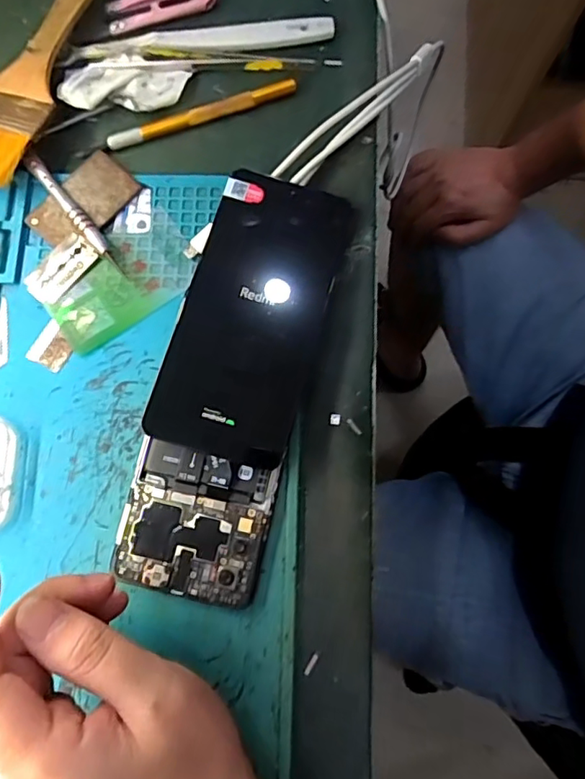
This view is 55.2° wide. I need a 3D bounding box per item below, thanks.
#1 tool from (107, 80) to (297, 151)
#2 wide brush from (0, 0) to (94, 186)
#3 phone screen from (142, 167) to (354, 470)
[{"bbox_3d":[-0.053,-0.164,0.333,0.114,0.006,0.011,-20,79,-4],"label":"tool"},{"bbox_3d":[-0.149,-0.191,0.331,0.057,0.022,0.158,27,79,5],"label":"wide brush"},{"bbox_3d":[-0.021,-0.041,0.301,0.073,0.013,0.157,18,75,-5],"label":"phone screen"}]

